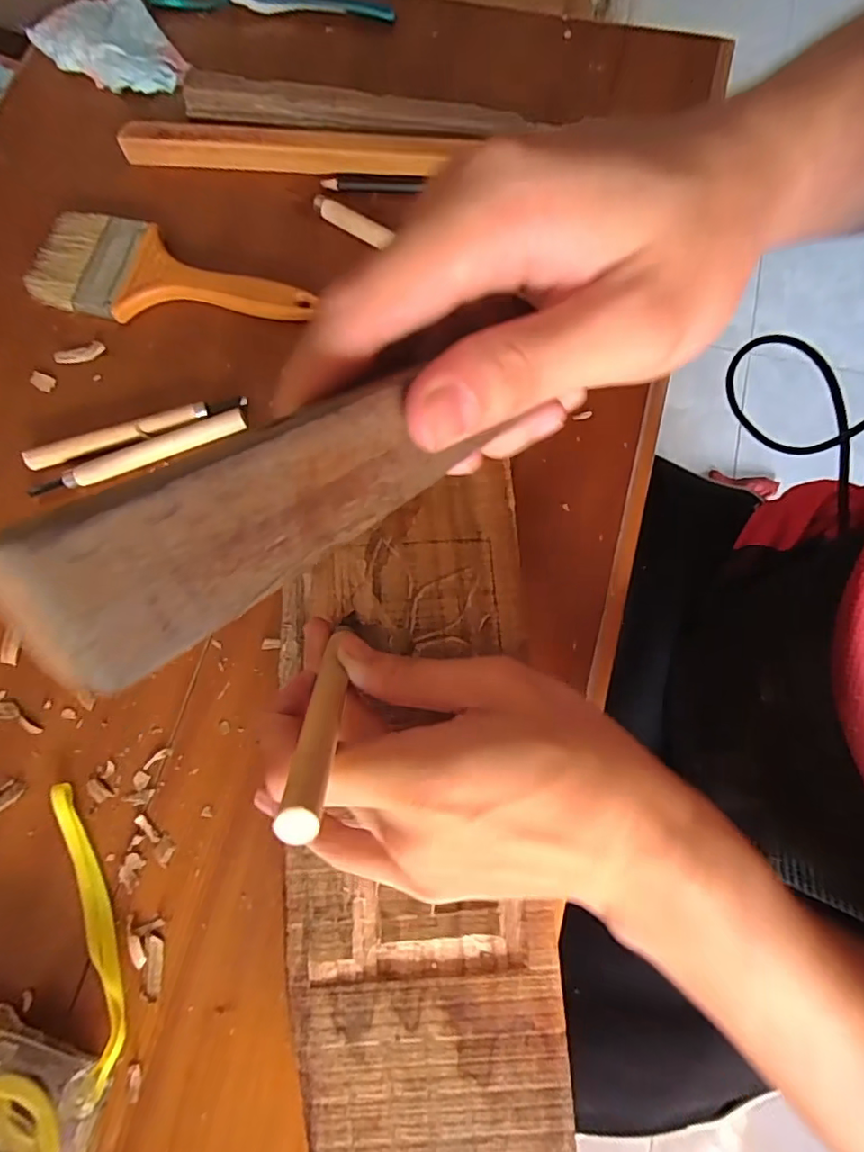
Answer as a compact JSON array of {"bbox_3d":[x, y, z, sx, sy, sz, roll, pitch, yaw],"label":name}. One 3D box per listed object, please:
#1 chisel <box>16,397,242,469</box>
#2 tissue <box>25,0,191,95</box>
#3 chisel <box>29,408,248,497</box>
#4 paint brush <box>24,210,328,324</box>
[{"bbox_3d":[-0.172,-0.085,0.320,0.128,0.013,0.011,-18,76,-3],"label":"chisel"},{"bbox_3d":[-0.228,-0.384,0.392,0.080,0.018,0.103,-42,79,-8],"label":"tissue"},{"bbox_3d":[-0.170,-0.070,0.318,0.126,0.010,0.015,-21,76,-4],"label":"chisel"},{"bbox_3d":[-0.161,-0.188,0.344,0.181,0.016,0.067,12,77,4],"label":"paint brush"}]

